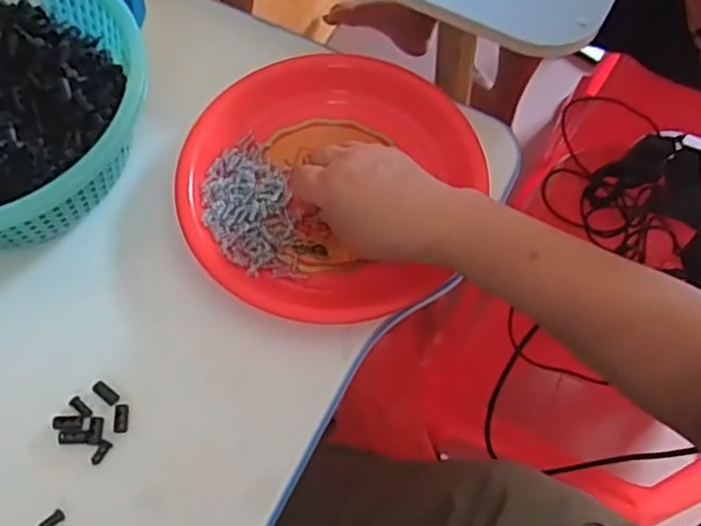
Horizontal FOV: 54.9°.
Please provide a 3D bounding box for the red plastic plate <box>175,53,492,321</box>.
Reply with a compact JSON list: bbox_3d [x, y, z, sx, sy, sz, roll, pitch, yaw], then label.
[{"bbox_3d":[-0.020,-0.063,0.520,0.218,0.044,0.204,0,67,1],"label":"red plastic plate"}]

